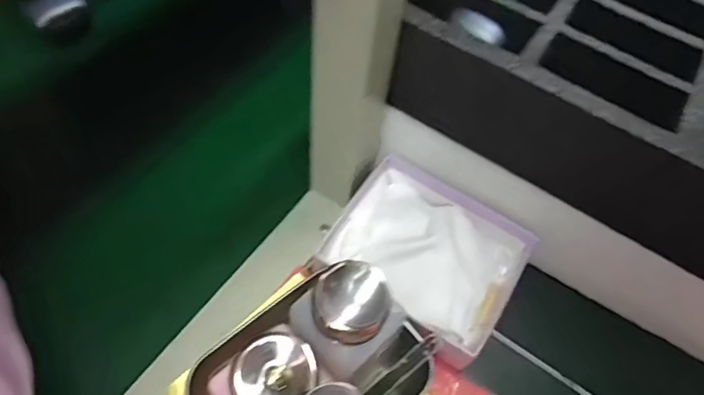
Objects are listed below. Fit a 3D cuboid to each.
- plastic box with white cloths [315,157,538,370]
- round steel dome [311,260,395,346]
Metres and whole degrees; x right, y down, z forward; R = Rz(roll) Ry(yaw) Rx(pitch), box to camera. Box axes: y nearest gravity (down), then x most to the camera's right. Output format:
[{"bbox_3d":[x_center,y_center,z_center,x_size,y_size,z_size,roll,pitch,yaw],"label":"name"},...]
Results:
[{"bbox_3d":[0.055,0.043,0.397,0.140,0.038,0.114,32,61,15],"label":"plastic box with white cloths"},{"bbox_3d":[0.001,0.054,0.267,0.039,0.028,0.040,6,58,-1],"label":"round steel dome"}]

